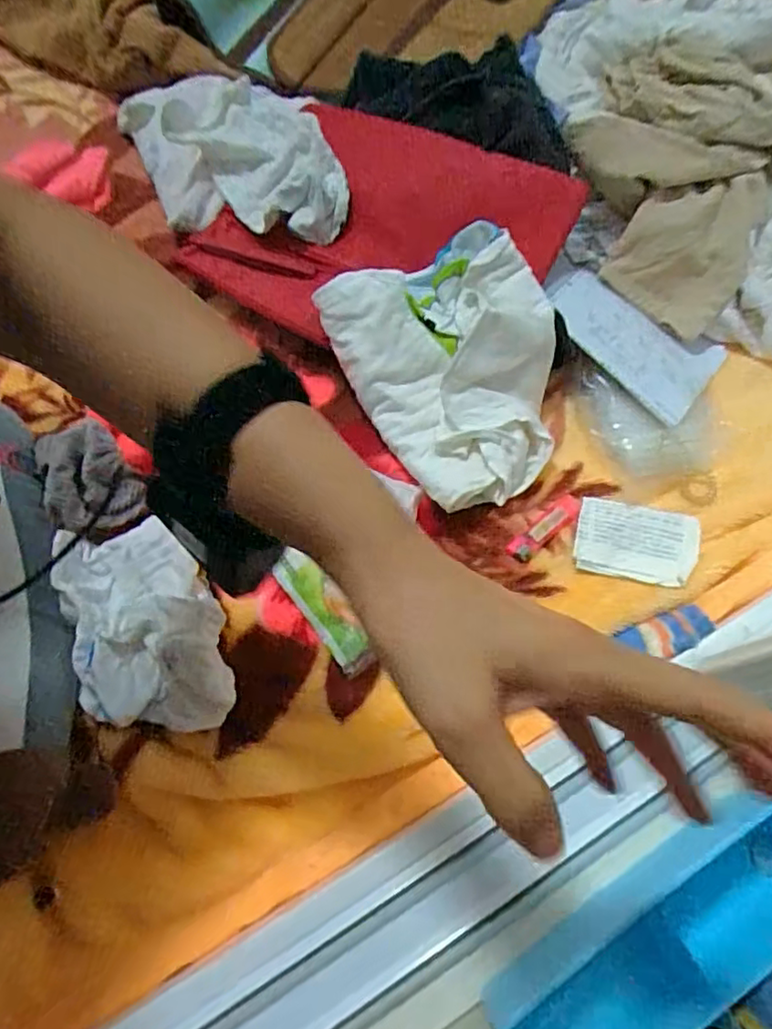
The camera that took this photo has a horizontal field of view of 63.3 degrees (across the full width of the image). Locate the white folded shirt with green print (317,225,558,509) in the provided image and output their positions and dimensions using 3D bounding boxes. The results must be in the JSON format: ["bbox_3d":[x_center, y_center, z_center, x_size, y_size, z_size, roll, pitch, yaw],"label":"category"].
[{"bbox_3d":[0.064,-0.133,0.577,0.183,0.096,0.243,-24,71,-13],"label":"white folded shirt with green print"}]

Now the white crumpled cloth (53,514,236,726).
[{"bbox_3d":[-0.188,0.089,0.494,0.125,0.059,0.163,-8,69,-7],"label":"white crumpled cloth"}]

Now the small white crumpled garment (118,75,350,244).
[{"bbox_3d":[-0.164,-0.389,0.671,0.202,0.070,0.279,-17,70,-11],"label":"small white crumpled garment"}]

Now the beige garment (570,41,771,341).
[{"bbox_3d":[0.301,-0.356,0.650,0.216,0.114,0.287,28,69,7],"label":"beige garment"}]

